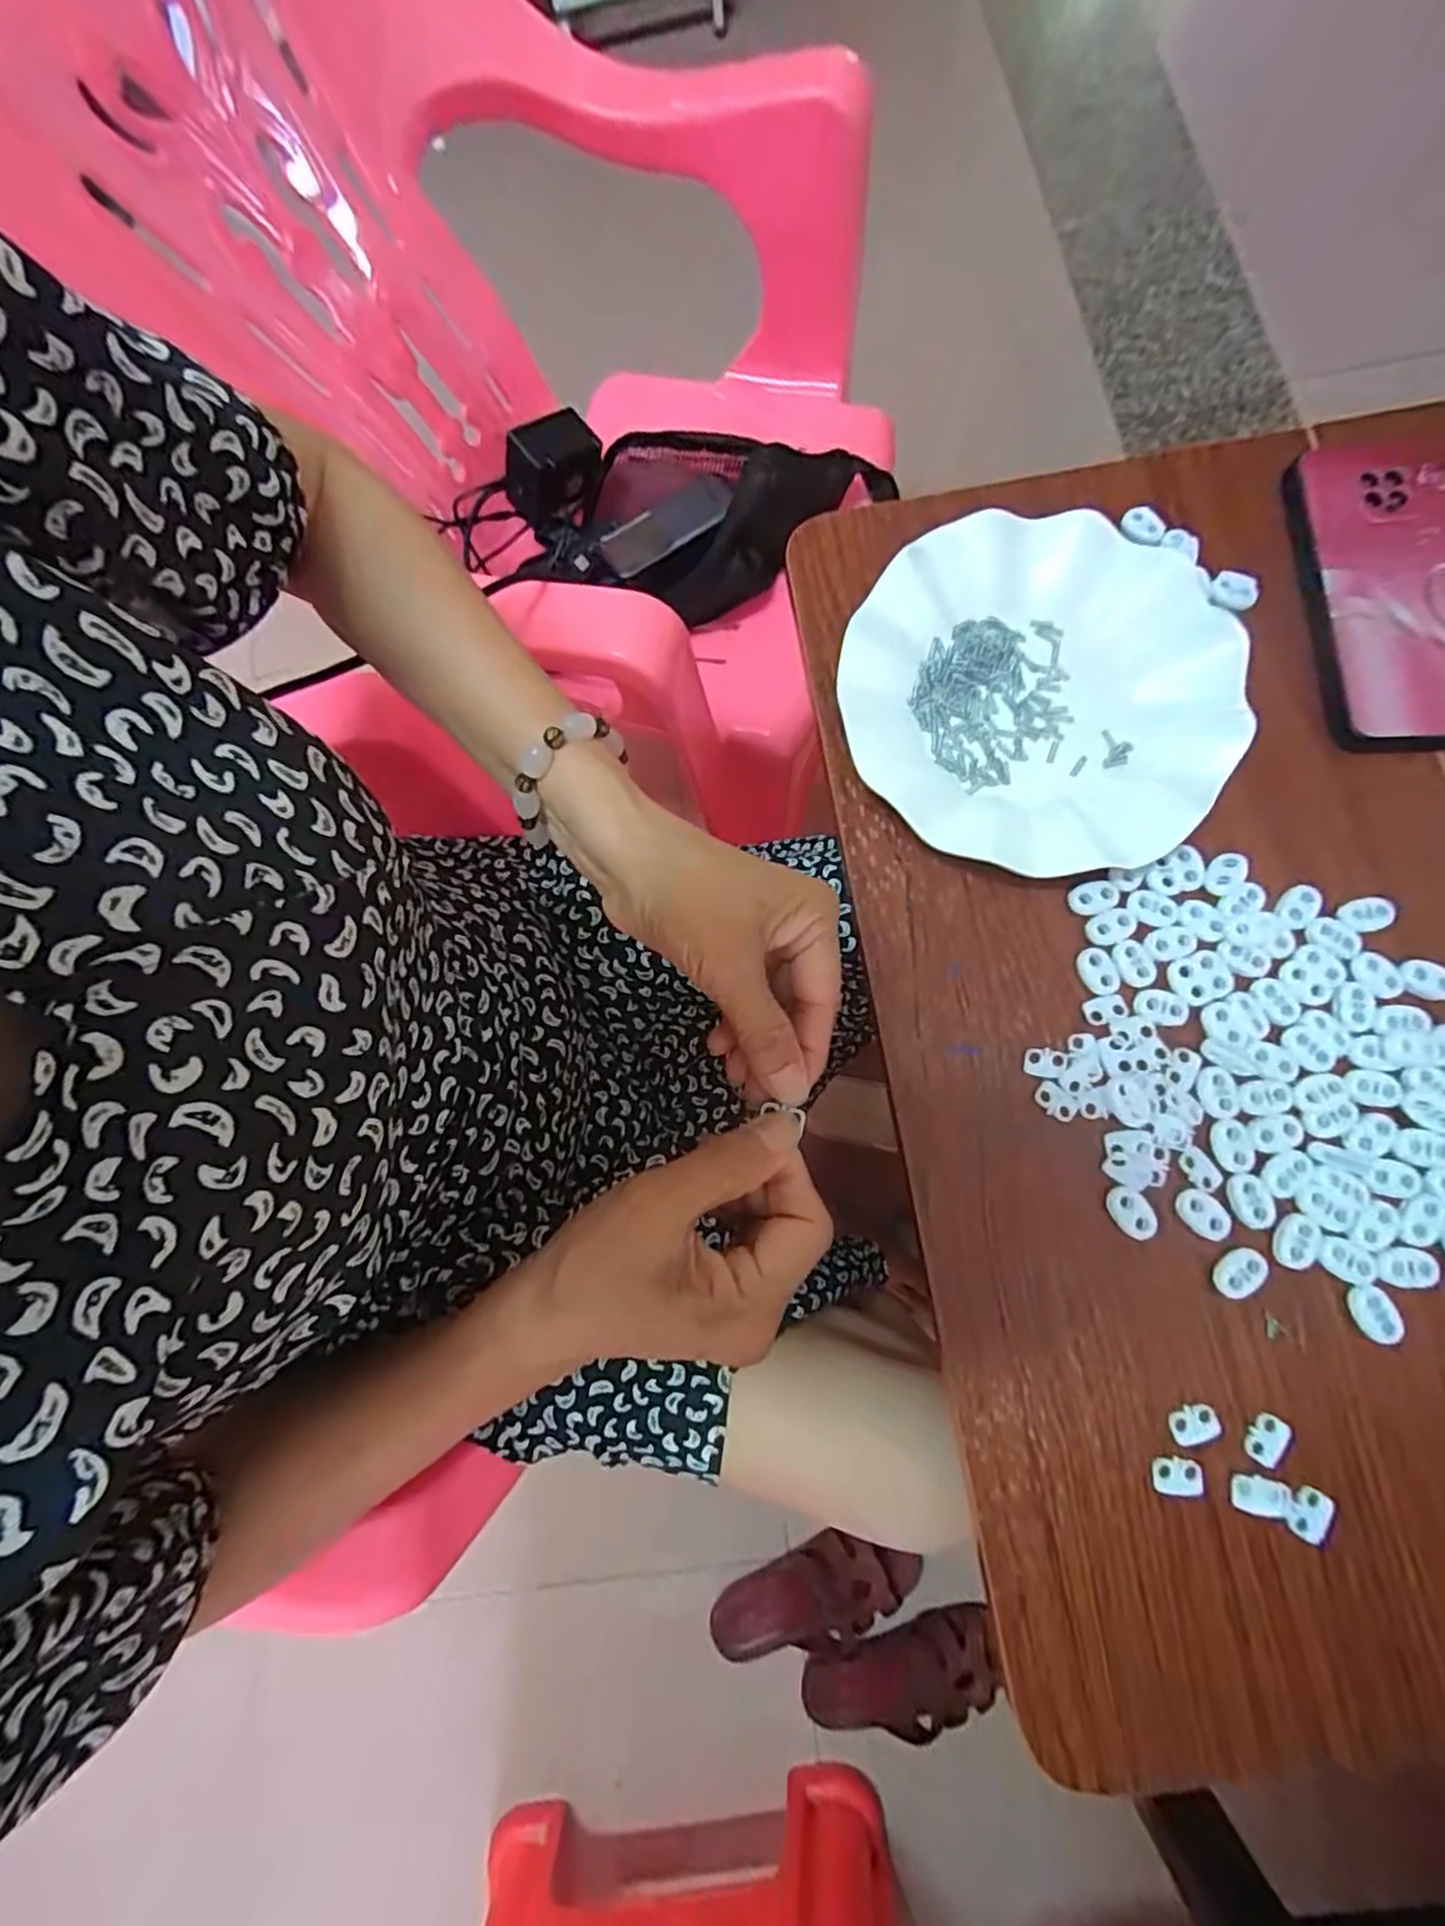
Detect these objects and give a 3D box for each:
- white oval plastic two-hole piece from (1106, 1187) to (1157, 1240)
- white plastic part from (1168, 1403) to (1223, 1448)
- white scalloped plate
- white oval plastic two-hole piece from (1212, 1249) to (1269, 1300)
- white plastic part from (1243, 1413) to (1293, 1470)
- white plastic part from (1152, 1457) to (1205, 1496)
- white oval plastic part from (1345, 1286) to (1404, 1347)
[{"bbox_3d":[0.178,0.109,0.298,0.014,0.005,0.022,-37,77,-4],"label":"white oval plastic two-hole piece"},{"bbox_3d":[0.195,0.190,0.280,0.020,0.004,0.013,-13,77,2],"label":"white plastic part"},{"bbox_3d":[0.153,-0.135,0.336,0.178,0.028,0.187,-1,78,5],"label":"white scalloped plate"},{"bbox_3d":[0.219,0.131,0.290,0.023,0.005,0.015,-42,78,-5],"label":"white oval plastic two-hole piece"},{"bbox_3d":[0.221,0.193,0.276,0.014,0.004,0.019,28,81,10],"label":"white plastic part"},{"bbox_3d":[0.185,0.209,0.277,0.018,0.004,0.013,1,78,5],"label":"white plastic part"},{"bbox_3d":[0.268,0.144,0.280,0.013,0.005,0.022,-20,77,0],"label":"white oval plastic part"}]

